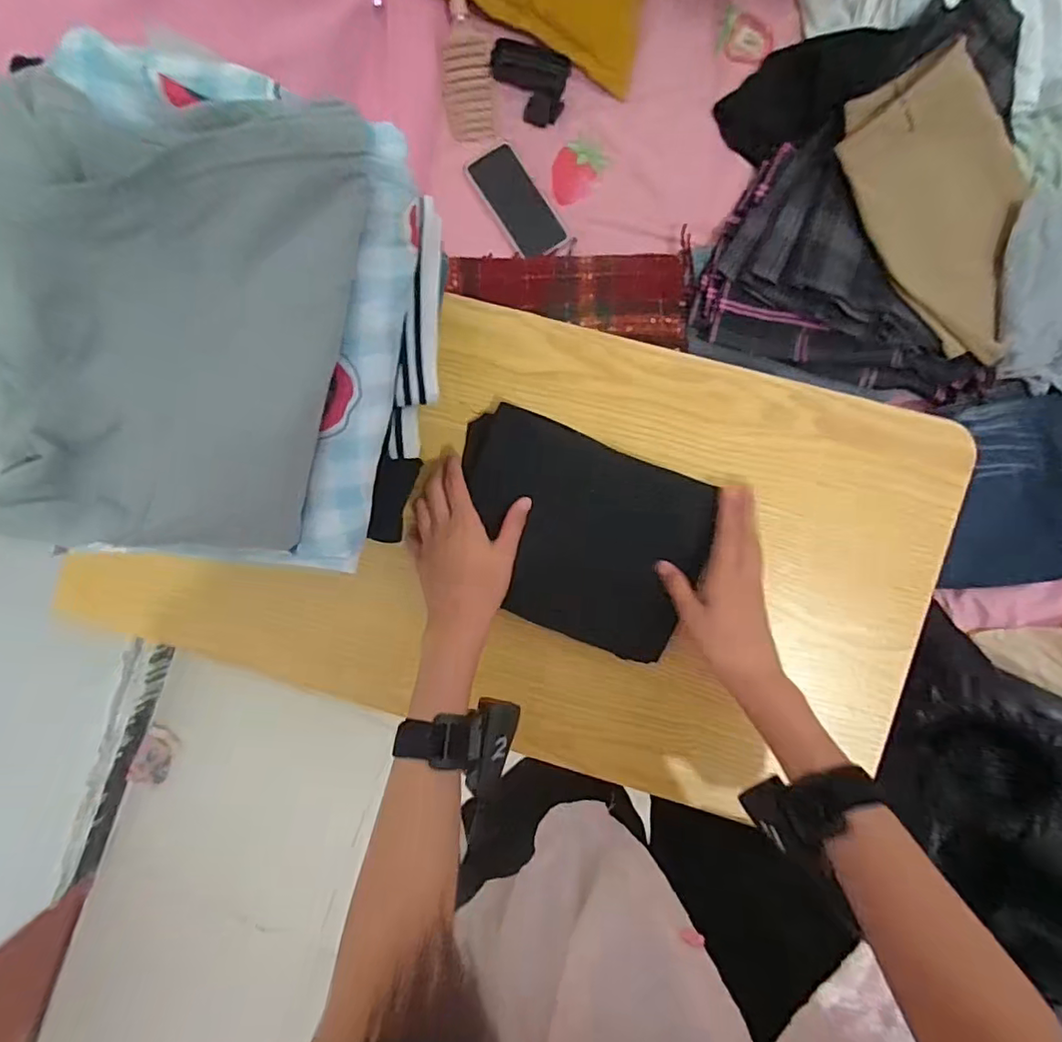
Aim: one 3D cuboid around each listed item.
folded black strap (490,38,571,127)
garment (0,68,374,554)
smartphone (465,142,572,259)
[{"bbox_3d":[-0.005,-0.611,0.780,0.105,0.026,0.087,11,93,4],"label":"folded black strap"},{"bbox_3d":[-0.208,-0.106,0.311,0.190,0.081,0.250,15,93,4],"label":"garment"},{"bbox_3d":[-0.020,-0.456,0.806,0.075,0.007,0.168,-36,94,-2],"label":"smartphone"}]

